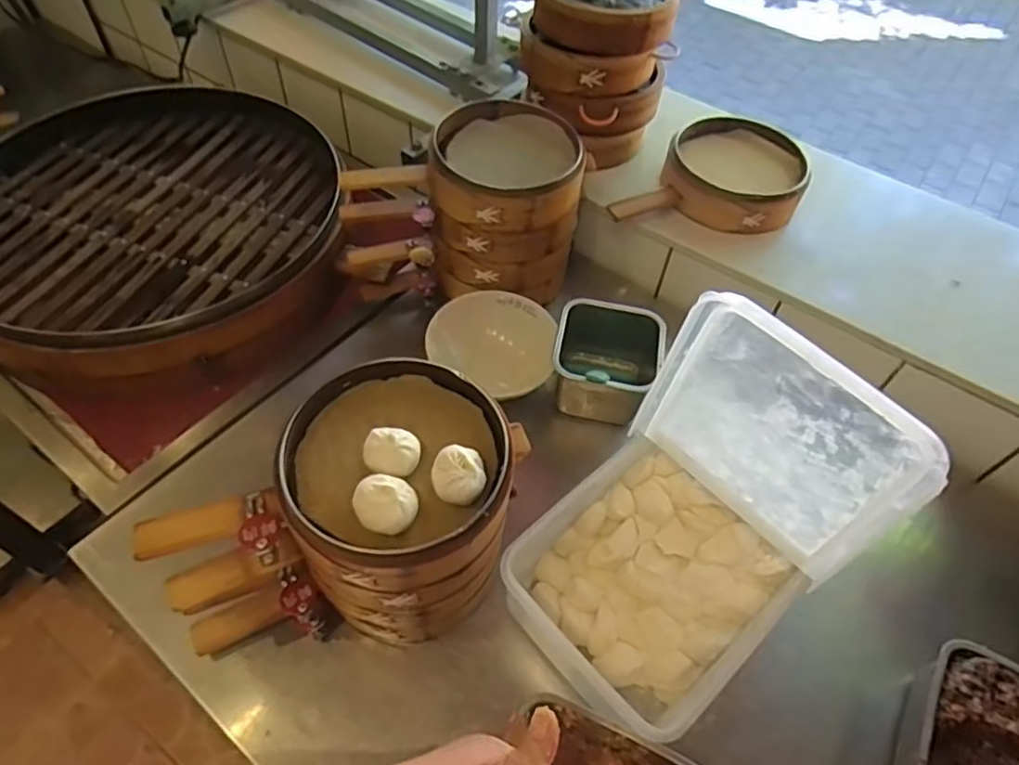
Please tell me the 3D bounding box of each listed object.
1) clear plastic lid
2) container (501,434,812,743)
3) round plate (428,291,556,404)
[{"bbox_3d":[0.208,0.047,0.512,0.032,0.202,0.203,-33,62,-25],"label":"clear plastic lid"},{"bbox_3d":[0.127,0.183,0.590,0.222,0.083,0.193,-37,63,-26],"label":"container"},{"bbox_3d":[-0.014,-0.053,0.756,0.144,0.023,0.142,7,64,-15],"label":"round plate"}]

